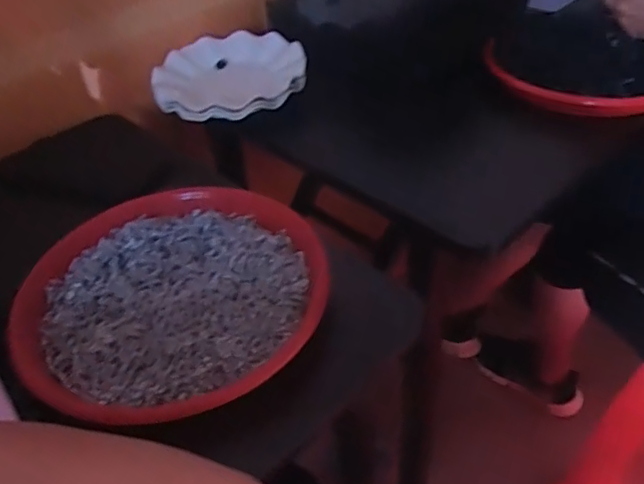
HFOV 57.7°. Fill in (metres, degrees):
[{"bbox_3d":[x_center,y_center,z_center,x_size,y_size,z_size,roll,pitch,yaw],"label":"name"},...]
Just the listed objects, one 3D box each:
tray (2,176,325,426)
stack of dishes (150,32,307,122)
[{"bbox_3d":[-0.115,0.034,0.464,0.226,0.021,0.240,-3,42,3],"label":"tray"},{"bbox_3d":[-0.112,-0.207,0.719,0.179,0.022,0.181,-6,42,-1],"label":"stack of dishes"}]

